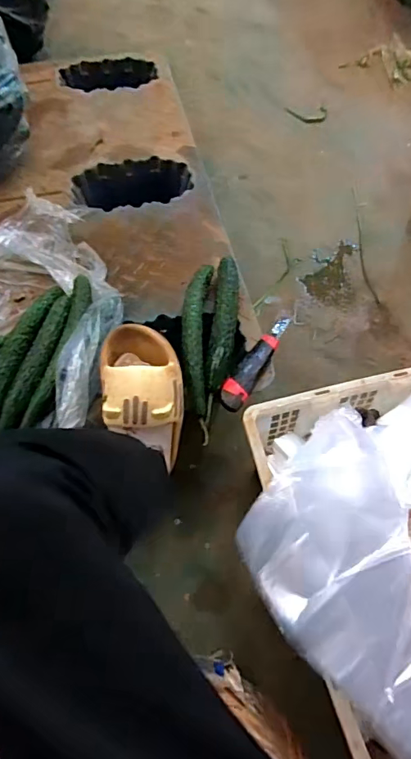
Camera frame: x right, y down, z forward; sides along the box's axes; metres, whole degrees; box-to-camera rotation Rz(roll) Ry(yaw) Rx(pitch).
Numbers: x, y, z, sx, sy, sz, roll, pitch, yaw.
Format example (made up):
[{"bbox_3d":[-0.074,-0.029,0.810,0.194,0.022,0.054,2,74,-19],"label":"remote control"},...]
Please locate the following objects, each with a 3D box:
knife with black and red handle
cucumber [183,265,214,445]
[{"bbox_3d":[0.077,-0.031,0.713,0.037,0.018,0.191,27,64,14],"label":"knife with black and red handle"},{"bbox_3d":[-0.016,-0.065,0.725,0.048,0.035,0.283,2,61,1],"label":"cucumber"}]

